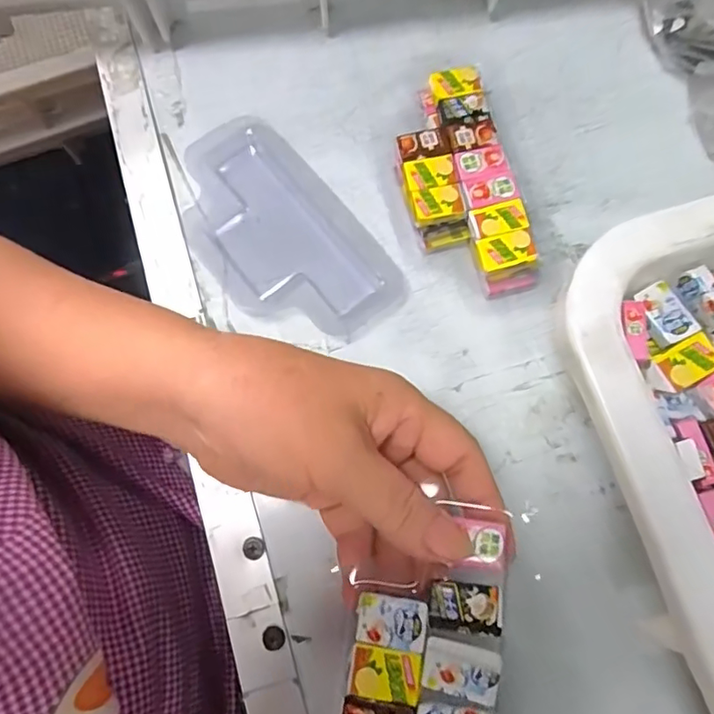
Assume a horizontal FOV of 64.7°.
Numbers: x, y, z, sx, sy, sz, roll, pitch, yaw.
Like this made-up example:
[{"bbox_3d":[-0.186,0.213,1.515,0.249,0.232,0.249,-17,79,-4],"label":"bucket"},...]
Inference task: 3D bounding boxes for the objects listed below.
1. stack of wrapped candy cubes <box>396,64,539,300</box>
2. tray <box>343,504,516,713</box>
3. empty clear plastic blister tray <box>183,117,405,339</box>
[{"bbox_3d":[0.051,-0.088,0.293,0.053,0.031,0.116,-13,74,-4],"label":"stack of wrapped candy cubes"},{"bbox_3d":[0.023,0.112,0.196,0.051,0.012,0.118,9,74,3],"label":"tray"},{"bbox_3d":[-0.041,-0.064,0.299,0.077,0.008,0.141,-37,77,-10],"label":"empty clear plastic blister tray"}]

